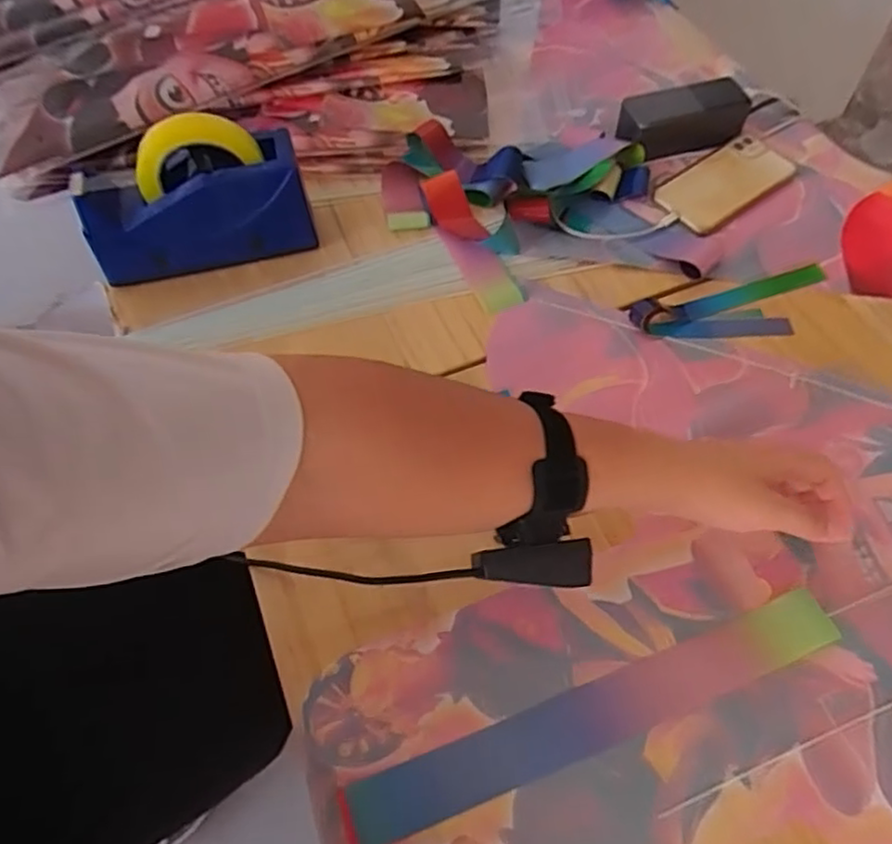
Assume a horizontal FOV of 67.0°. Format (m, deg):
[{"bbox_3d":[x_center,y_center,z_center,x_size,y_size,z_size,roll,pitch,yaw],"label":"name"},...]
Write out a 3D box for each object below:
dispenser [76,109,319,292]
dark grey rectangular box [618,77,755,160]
[{"bbox_3d":[-0.235,-0.202,0.626,0.201,0.129,0.059,-17,59,-8],"label":"dispenser"},{"bbox_3d":[0.258,-0.331,0.741,0.144,0.052,0.059,-16,59,-8],"label":"dark grey rectangular box"}]

